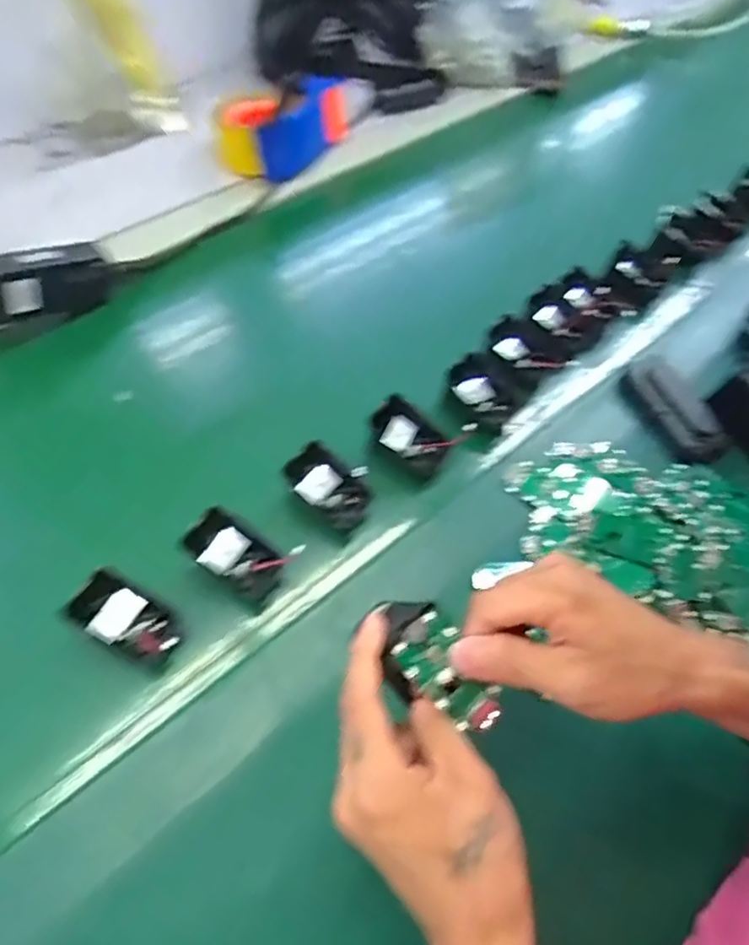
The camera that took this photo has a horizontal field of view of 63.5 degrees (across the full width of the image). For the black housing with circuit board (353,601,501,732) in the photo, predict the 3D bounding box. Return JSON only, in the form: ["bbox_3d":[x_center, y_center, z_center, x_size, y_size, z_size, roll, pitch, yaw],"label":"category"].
[{"bbox_3d":[0.030,0.099,0.304,0.039,0.017,0.076,-41,92,-28],"label":"black housing with circuit board"}]

